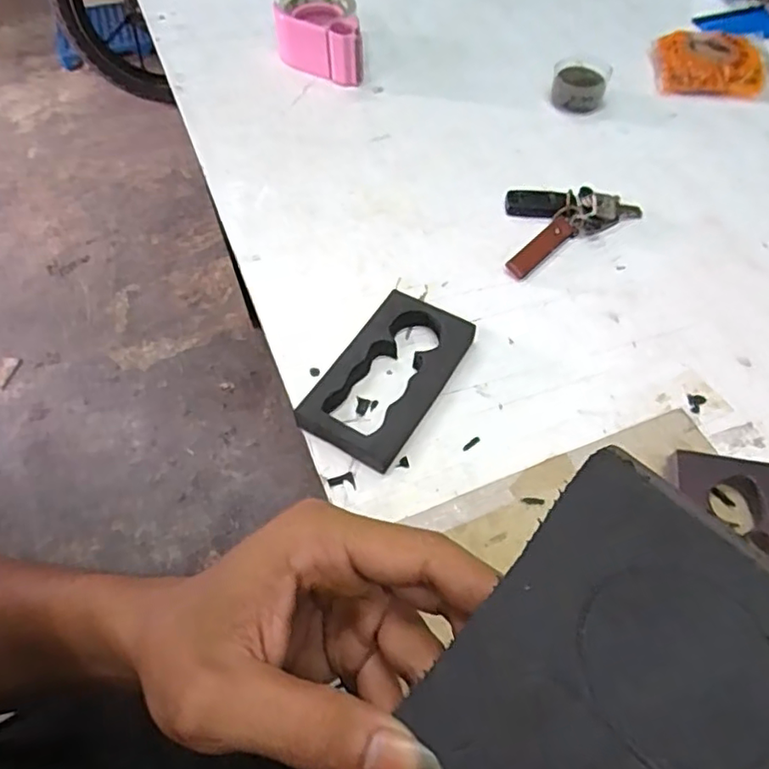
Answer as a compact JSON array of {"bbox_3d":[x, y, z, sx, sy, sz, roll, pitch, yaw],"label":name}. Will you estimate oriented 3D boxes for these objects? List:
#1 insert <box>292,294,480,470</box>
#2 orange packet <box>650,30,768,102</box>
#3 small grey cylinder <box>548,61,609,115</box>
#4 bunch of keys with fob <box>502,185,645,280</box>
[{"bbox_3d":[0.003,-0.005,0.481,0.081,0.028,0.149,28,63,17],"label":"insert"},{"bbox_3d":[0.383,-0.375,0.689,0.129,0.040,0.086,7,59,5],"label":"orange packet"},{"bbox_3d":[0.225,-0.345,0.688,0.059,0.032,0.061,11,59,8],"label":"small grey cylinder"},{"bbox_3d":[0.164,-0.166,0.577,0.150,0.020,0.084,-29,62,-16],"label":"bunch of keys with fob"}]

